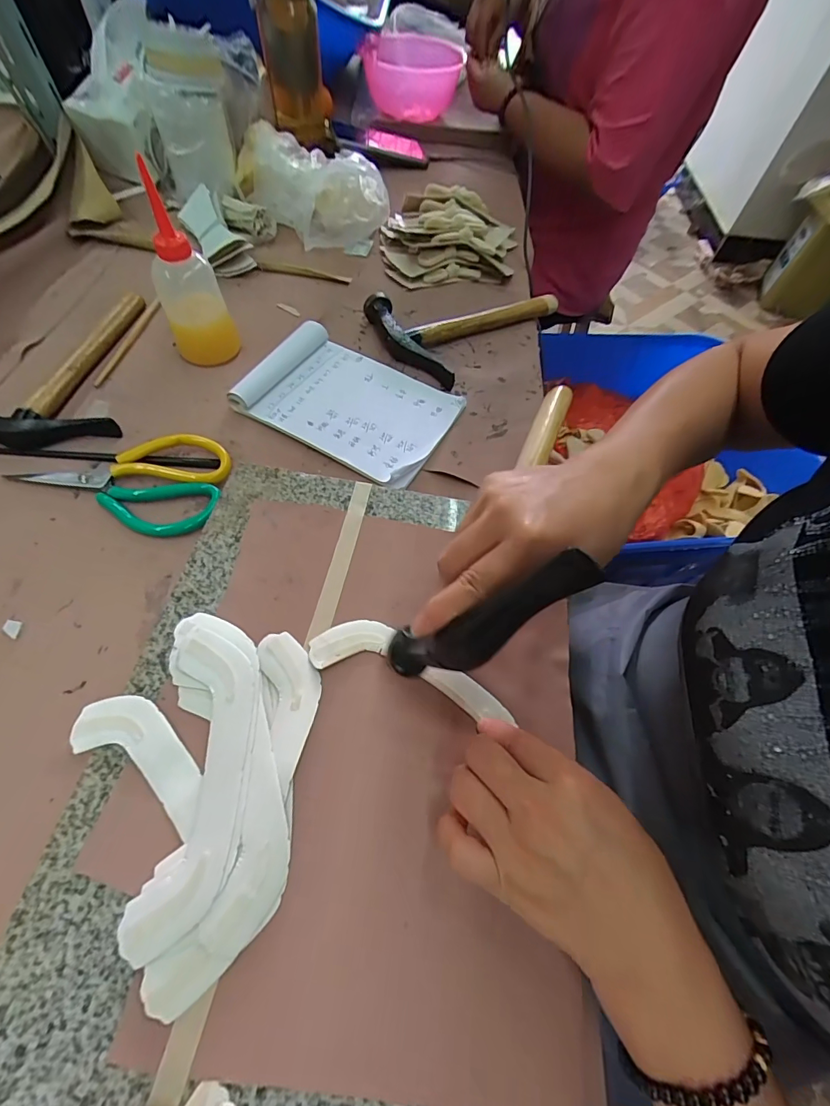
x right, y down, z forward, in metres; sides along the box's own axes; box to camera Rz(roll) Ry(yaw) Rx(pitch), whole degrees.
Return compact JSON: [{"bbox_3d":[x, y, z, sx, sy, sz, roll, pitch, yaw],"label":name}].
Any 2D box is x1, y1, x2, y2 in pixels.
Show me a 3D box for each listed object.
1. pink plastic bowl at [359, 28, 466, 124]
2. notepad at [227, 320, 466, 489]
[{"bbox_3d":[-0.009,-0.879,0.825,0.171,0.110,0.187,-4,61,-7],"label":"pink plastic bowl"},{"bbox_3d":[-0.066,-0.159,0.455,0.203,0.024,0.139,27,62,10],"label":"notepad"}]

